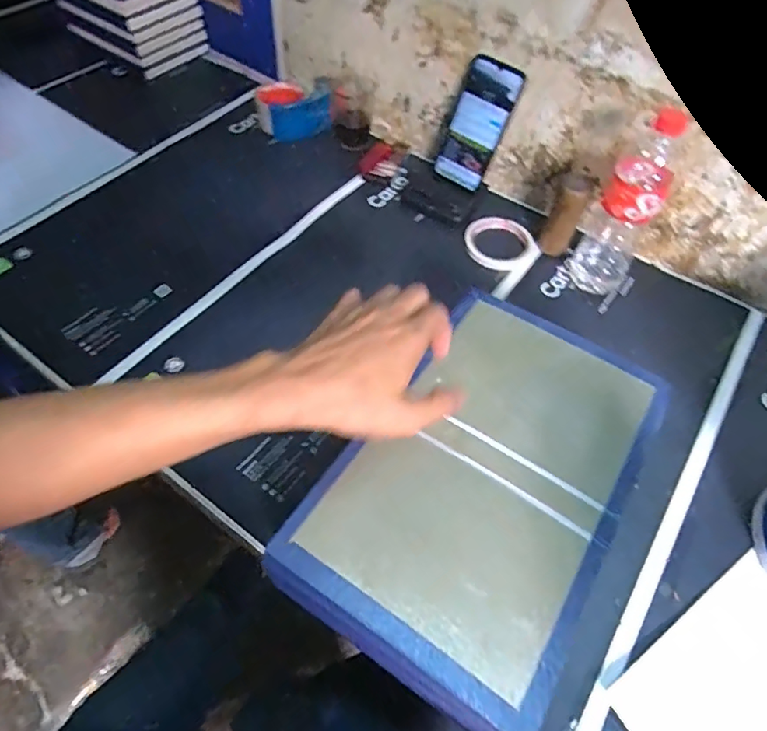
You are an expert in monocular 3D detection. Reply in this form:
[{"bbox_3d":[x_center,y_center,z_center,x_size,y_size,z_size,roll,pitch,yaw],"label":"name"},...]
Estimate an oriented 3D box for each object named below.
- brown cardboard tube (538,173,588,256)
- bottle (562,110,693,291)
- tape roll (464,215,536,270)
[{"bbox_3d":[0.243,-0.201,0.689,0.038,0.120,0.032,26,58,13],"label":"brown cardboard tube"},{"bbox_3d":[0.302,-0.191,0.632,0.077,0.225,0.071,30,59,15],"label":"bottle"},{"bbox_3d":[0.168,-0.178,0.736,0.098,0.012,0.105,2,56,-3],"label":"tape roll"}]

